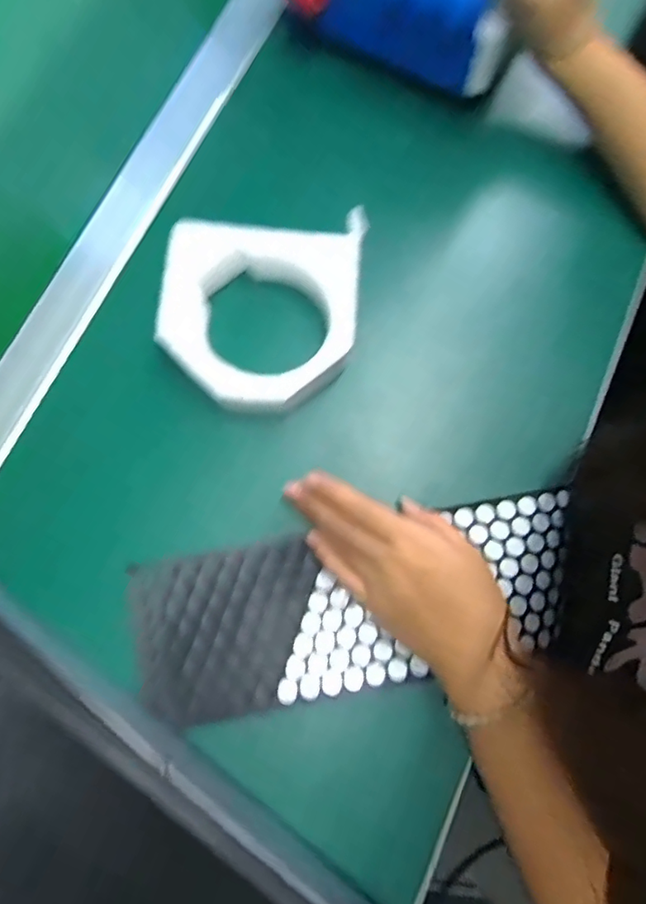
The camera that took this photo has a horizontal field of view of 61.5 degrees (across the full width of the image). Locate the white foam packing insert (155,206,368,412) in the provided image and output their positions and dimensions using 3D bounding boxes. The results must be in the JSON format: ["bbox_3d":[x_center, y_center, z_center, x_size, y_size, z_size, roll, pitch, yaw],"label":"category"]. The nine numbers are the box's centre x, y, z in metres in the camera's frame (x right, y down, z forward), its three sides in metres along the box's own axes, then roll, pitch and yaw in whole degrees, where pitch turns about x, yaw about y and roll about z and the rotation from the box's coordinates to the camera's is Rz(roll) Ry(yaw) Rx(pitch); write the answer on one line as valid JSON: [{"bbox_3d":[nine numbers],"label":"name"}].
[{"bbox_3d":[-0.041,-0.091,0.357,0.127,0.022,0.126,2,76,1],"label":"white foam packing insert"}]

